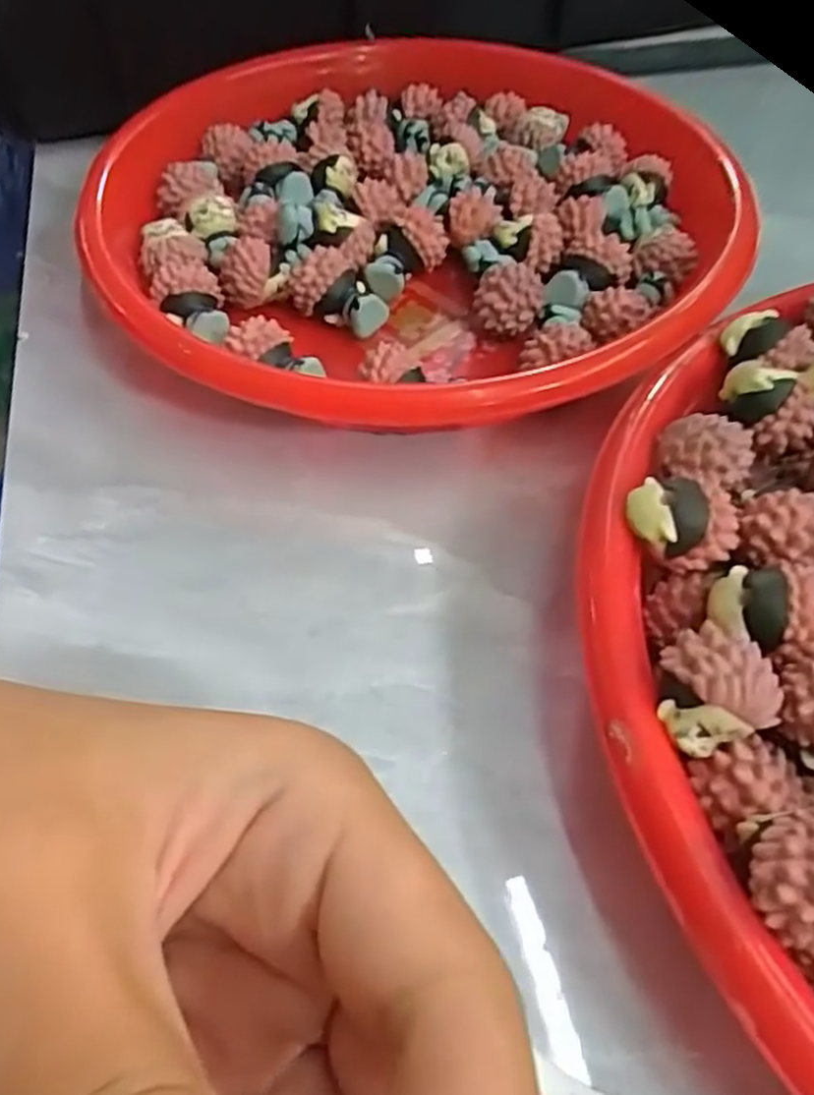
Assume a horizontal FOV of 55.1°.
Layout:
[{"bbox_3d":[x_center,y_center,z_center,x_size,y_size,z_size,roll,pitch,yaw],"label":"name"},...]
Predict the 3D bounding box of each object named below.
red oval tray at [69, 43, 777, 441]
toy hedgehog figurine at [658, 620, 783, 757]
[{"bbox_3d":[0.006,-0.106,0.252,0.190,0.033,0.207,26,56,18],"label":"red oval tray"},{"bbox_3d":[0.050,0.023,0.128,0.019,0.014,0.016,36,59,23],"label":"toy hedgehog figurine"}]

